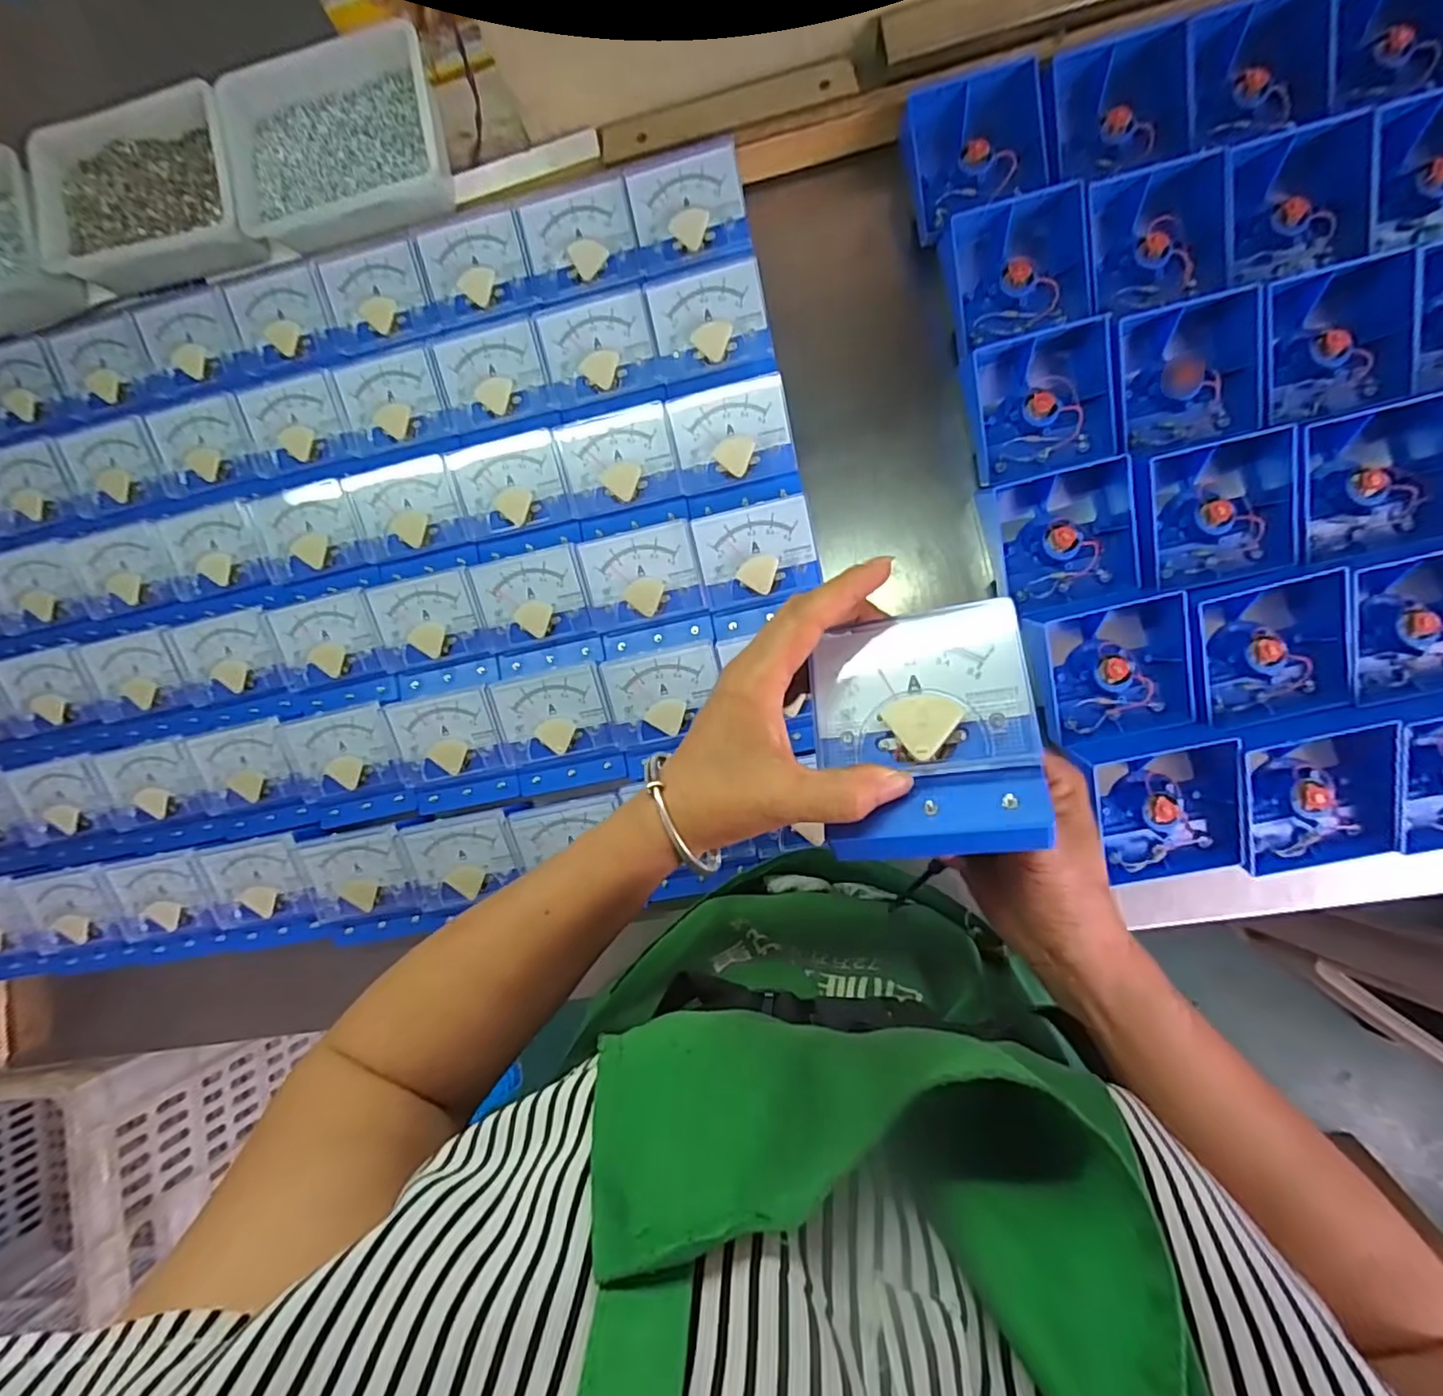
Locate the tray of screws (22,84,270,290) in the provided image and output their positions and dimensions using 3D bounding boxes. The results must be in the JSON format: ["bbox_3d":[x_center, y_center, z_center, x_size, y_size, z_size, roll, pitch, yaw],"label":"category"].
[{"bbox_3d":[-0.481,-0.424,0.530,0.181,0.046,0.125,-7,88,8],"label":"tray of screws"}]

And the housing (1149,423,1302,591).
[{"bbox_3d":[0.345,-0.129,0.437,0.093,0.040,0.093,-7,88,8],"label":"housing"}]

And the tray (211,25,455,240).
[{"bbox_3d":[-0.305,-0.444,0.506,0.173,0.048,0.132,-9,88,7],"label":"tray"}]

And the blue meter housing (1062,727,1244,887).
[{"bbox_3d":[0.295,0.074,0.425,0.097,0.031,0.100,-9,88,7],"label":"blue meter housing"}]

